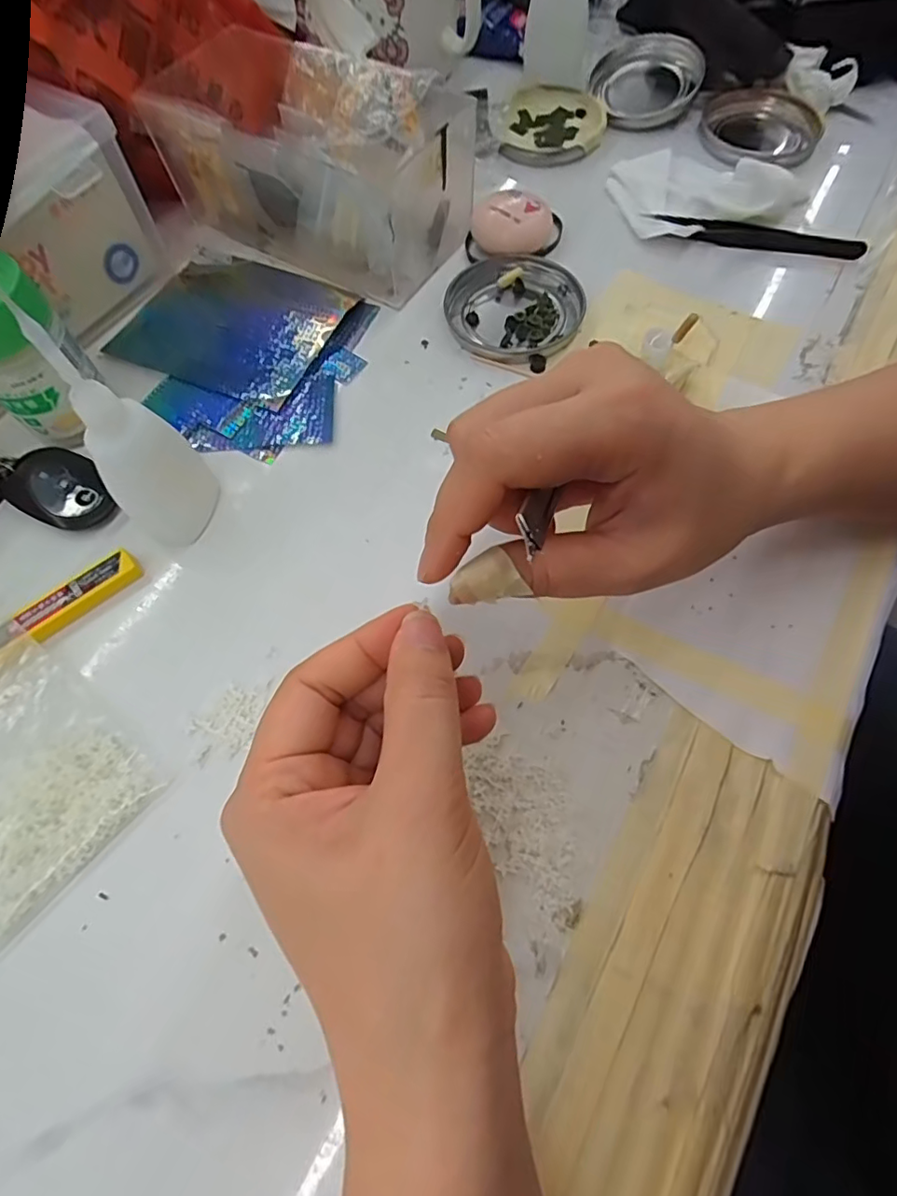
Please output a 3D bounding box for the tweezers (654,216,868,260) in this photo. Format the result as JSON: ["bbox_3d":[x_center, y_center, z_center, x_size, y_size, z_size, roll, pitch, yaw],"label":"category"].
[{"bbox_3d":[0.189,-0.219,0.342,0.117,0.009,0.016,17,68,10],"label":"tweezers"}]

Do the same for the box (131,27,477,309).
[{"bbox_3d":[-0.081,-0.262,0.338,0.180,0.074,0.097,27,70,14],"label":"box"}]

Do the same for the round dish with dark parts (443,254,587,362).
[{"bbox_3d":[0.038,-0.169,0.327,0.076,0.010,0.074,-1,66,2],"label":"round dish with dark parts"}]

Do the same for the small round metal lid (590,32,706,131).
[{"bbox_3d":[0.142,-0.373,0.403,0.074,0.022,0.082,12,67,8],"label":"small round metal lid"}]

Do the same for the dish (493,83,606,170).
[{"bbox_3d":[0.072,-0.336,0.398,0.073,0.012,0.076,-1,66,2],"label":"dish"}]

